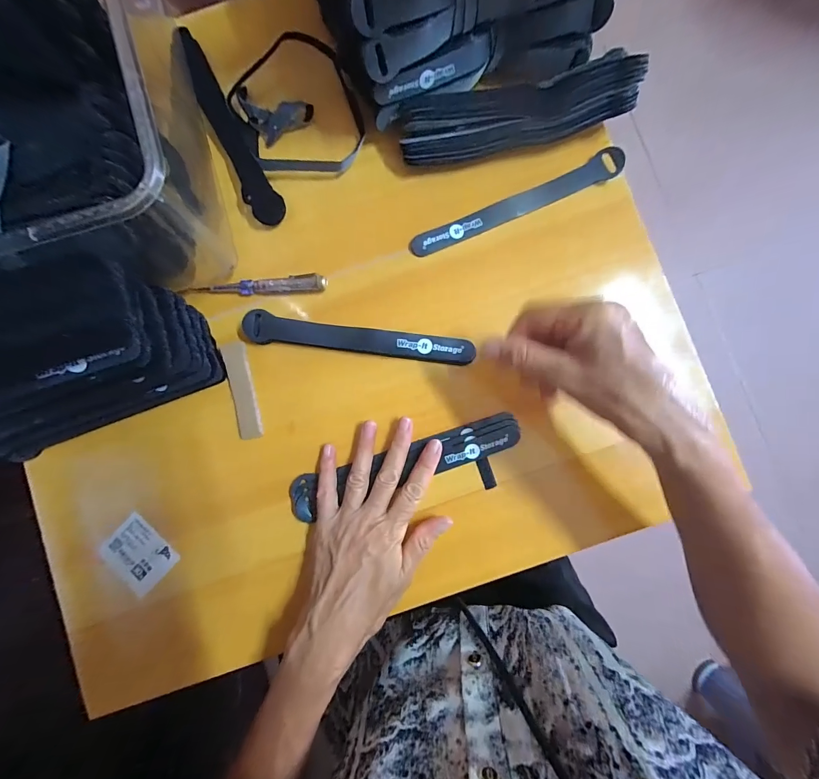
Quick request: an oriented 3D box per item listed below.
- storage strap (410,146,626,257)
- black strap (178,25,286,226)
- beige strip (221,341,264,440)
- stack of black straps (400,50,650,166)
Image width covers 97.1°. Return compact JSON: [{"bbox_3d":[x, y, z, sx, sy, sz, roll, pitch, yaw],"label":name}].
[{"bbox_3d":[0.096,-0.168,0.329,0.201,0.011,0.023,-22,86,0],"label":"storage strap"},{"bbox_3d":[-0.168,-0.249,0.337,0.032,0.010,0.208,-26,86,0],"label":"black strap"},{"bbox_3d":[-0.149,0.001,0.324,0.021,0.005,0.087,-14,86,1],"label":"beige strip"},{"bbox_3d":[0.091,-0.241,0.315,0.202,0.044,0.045,-9,86,1],"label":"stack of black straps"}]

